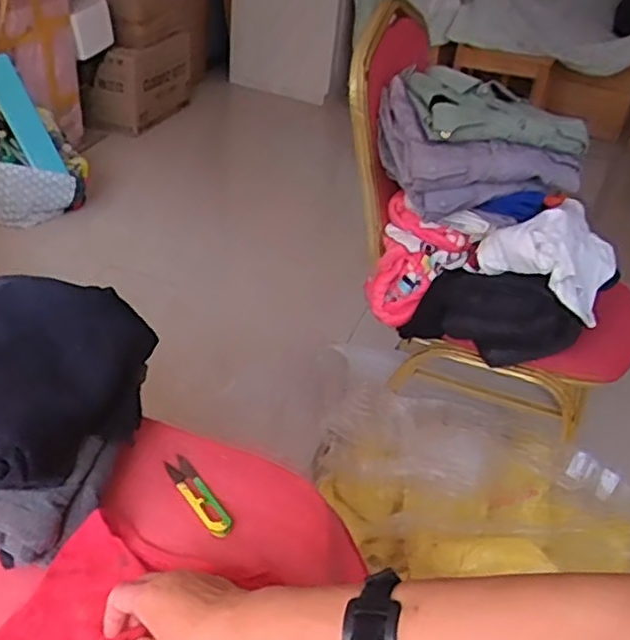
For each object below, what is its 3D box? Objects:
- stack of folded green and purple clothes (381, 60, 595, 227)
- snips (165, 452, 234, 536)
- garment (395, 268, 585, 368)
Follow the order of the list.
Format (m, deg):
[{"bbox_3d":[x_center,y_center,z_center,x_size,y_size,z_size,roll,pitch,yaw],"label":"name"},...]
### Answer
[{"bbox_3d":[0.266,-0.302,1.159,0.292,0.169,0.233,-5,36,-17],"label":"stack of folded green and purple clothes"},{"bbox_3d":[-0.118,0.174,0.690,0.026,0.006,0.115,-19,41,-32],"label":"snips"},{"bbox_3d":[0.301,-0.004,1.189,0.290,0.179,0.041,21,36,20],"label":"garment"}]

